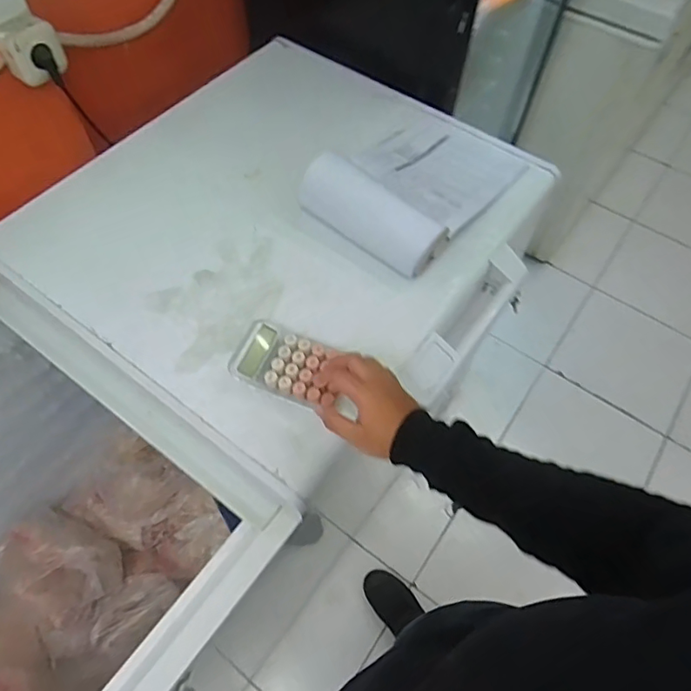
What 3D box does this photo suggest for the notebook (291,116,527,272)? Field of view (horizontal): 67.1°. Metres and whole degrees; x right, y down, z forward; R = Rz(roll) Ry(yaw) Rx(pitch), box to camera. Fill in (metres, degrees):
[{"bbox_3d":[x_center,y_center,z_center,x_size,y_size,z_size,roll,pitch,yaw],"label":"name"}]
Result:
[{"bbox_3d":[0.123,-0.278,0.830,0.225,0.085,0.343,36,65,18],"label":"notebook"}]

